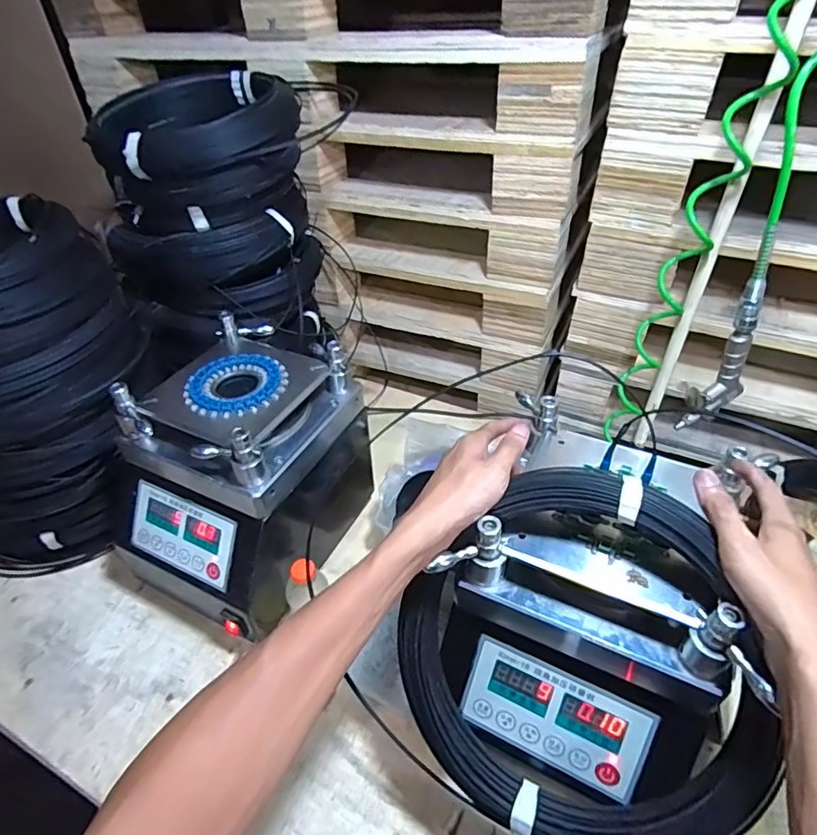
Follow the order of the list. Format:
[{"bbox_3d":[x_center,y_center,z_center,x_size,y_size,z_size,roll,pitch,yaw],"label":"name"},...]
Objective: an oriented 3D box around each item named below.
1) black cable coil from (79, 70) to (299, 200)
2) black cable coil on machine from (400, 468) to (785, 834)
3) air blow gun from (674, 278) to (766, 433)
[{"bbox_3d":[-0.335,-0.456,0.838,0.307,0.109,0.296,-18,43,-16],"label":"black cable coil"},{"bbox_3d":[0.118,0.202,0.431,0.281,0.052,0.297,-19,81,19],"label":"black cable coil on machine"},{"bbox_3d":[0.358,-0.068,0.590,0.080,0.169,0.030,-23,45,-21],"label":"air blow gun"}]

